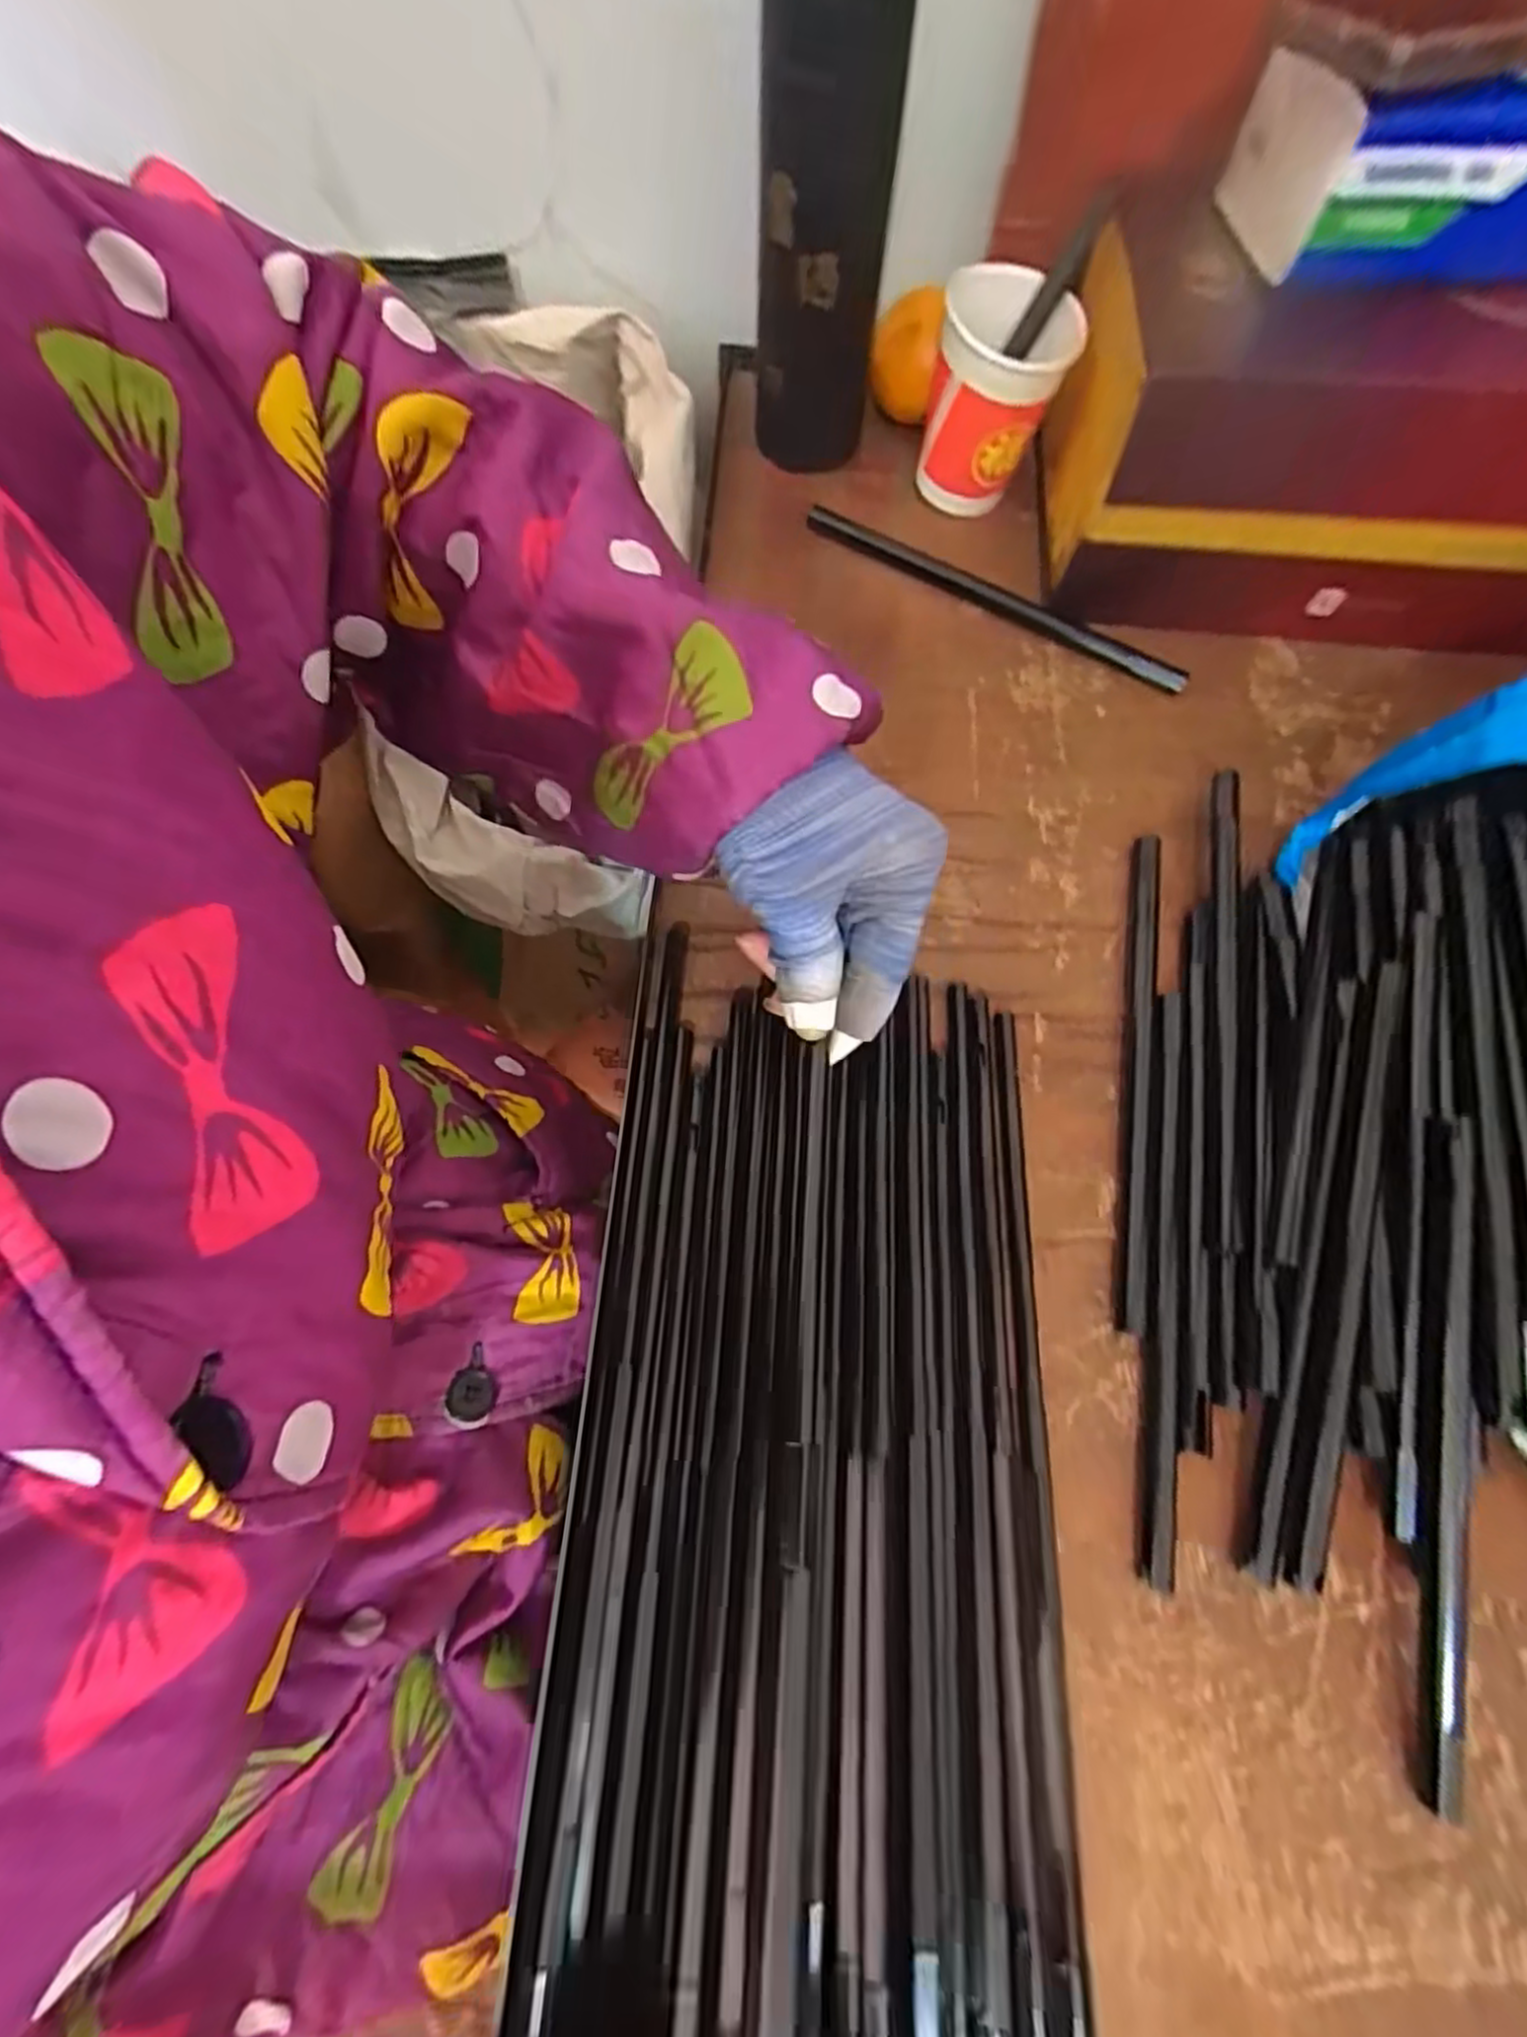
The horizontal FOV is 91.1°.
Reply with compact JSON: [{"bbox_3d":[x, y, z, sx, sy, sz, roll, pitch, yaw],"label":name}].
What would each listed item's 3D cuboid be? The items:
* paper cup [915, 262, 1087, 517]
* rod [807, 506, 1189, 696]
[{"bbox_3d":[0.124,-0.335,0.410,0.069,0.087,0.062,14,71,4],"label":"paper cup"},{"bbox_3d":[0.129,-0.238,0.419,0.226,0.015,0.016,28,72,8],"label":"rod"}]

